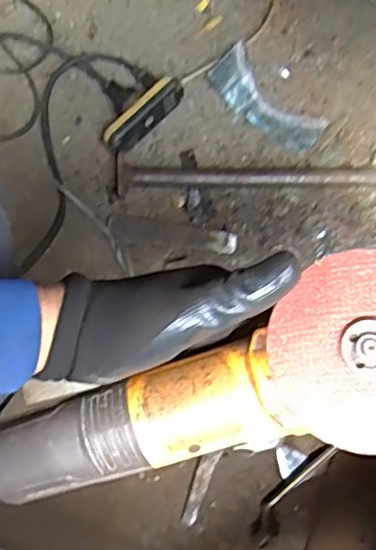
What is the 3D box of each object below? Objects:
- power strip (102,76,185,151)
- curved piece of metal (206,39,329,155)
[{"bbox_3d":[-0.050,-0.182,0.717,0.108,0.046,0.026,-42,82,-7],"label":"power strip"},{"bbox_3d":[0.093,-0.201,0.713,0.143,0.046,0.055,40,82,7],"label":"curved piece of metal"}]

